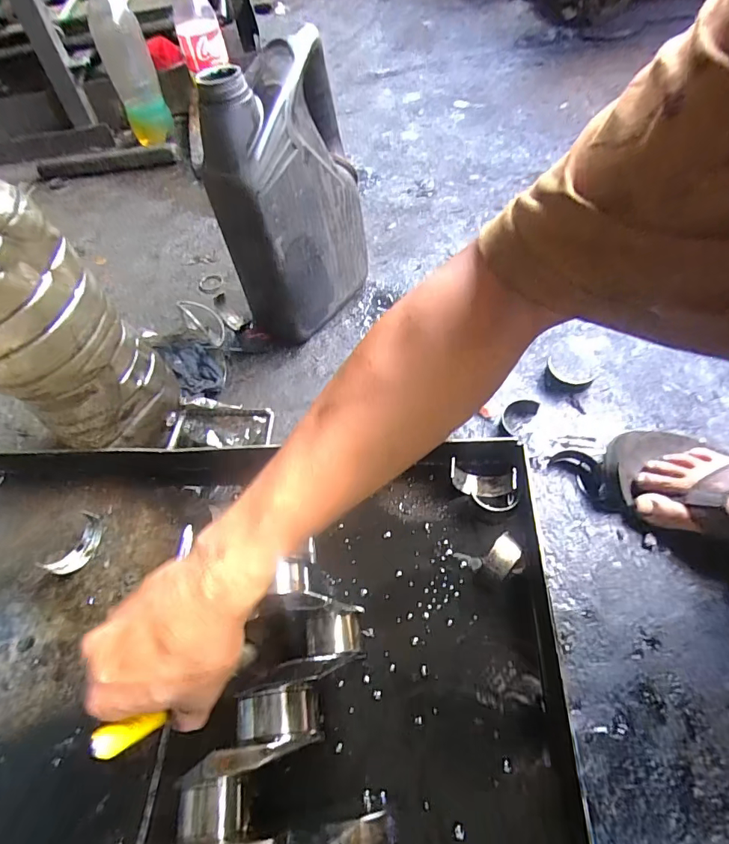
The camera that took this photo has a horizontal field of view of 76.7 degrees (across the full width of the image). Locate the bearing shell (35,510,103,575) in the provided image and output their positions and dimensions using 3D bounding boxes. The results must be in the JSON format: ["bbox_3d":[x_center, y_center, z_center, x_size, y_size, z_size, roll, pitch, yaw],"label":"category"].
[{"bbox_3d":[-0.329,0.141,0.531,0.033,0.029,0.073,16,58,16],"label":"bearing shell"}]

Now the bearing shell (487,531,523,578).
[{"bbox_3d":[0.146,0.140,0.480,0.027,0.020,0.044,34,66,27],"label":"bearing shell"}]

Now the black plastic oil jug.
[{"bbox_3d":[-0.101,-0.289,0.637,0.104,0.357,0.225,30,63,24],"label":"black plastic oil jug"}]

